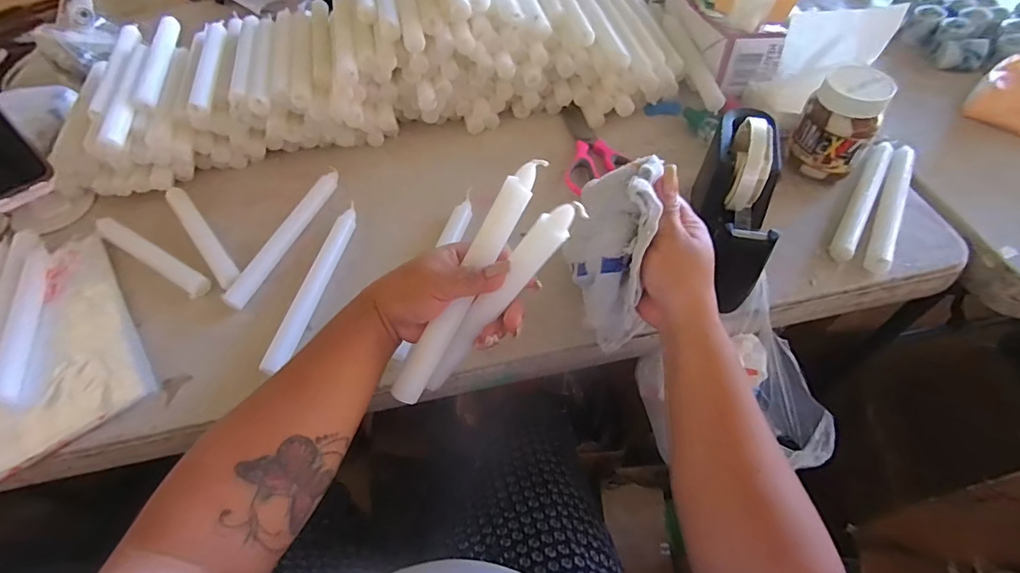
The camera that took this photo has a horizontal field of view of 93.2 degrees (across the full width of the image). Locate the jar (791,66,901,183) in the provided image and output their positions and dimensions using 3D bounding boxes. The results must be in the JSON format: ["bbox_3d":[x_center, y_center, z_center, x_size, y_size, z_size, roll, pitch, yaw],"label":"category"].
[{"bbox_3d":[0.356,-0.180,0.522,0.074,0.097,0.074,32,63,24],"label":"jar"}]

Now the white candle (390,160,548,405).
[{"bbox_3d":[-0.033,-0.002,0.367,0.021,0.017,0.207,31,96,23],"label":"white candle"}]

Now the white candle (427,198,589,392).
[{"bbox_3d":[-0.012,0.013,0.363,0.021,0.193,0.018,7,40,-47],"label":"white candle"}]

